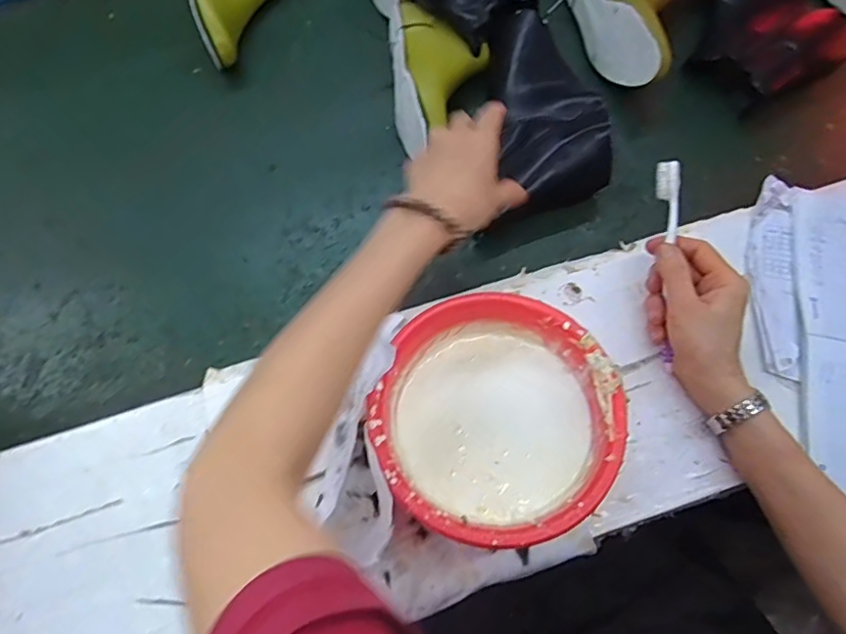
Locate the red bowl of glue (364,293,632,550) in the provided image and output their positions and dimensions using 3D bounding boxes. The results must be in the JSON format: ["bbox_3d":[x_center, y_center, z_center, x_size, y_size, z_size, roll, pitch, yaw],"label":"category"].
[{"bbox_3d":[0.058,0.086,0.453,0.184,0.076,0.186,-1,66,3],"label":"red bowl of glue"}]

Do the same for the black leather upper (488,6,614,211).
[{"bbox_3d":[0.138,-0.254,0.635,0.117,0.056,0.254,-9,68,0],"label":"black leather upper"}]

